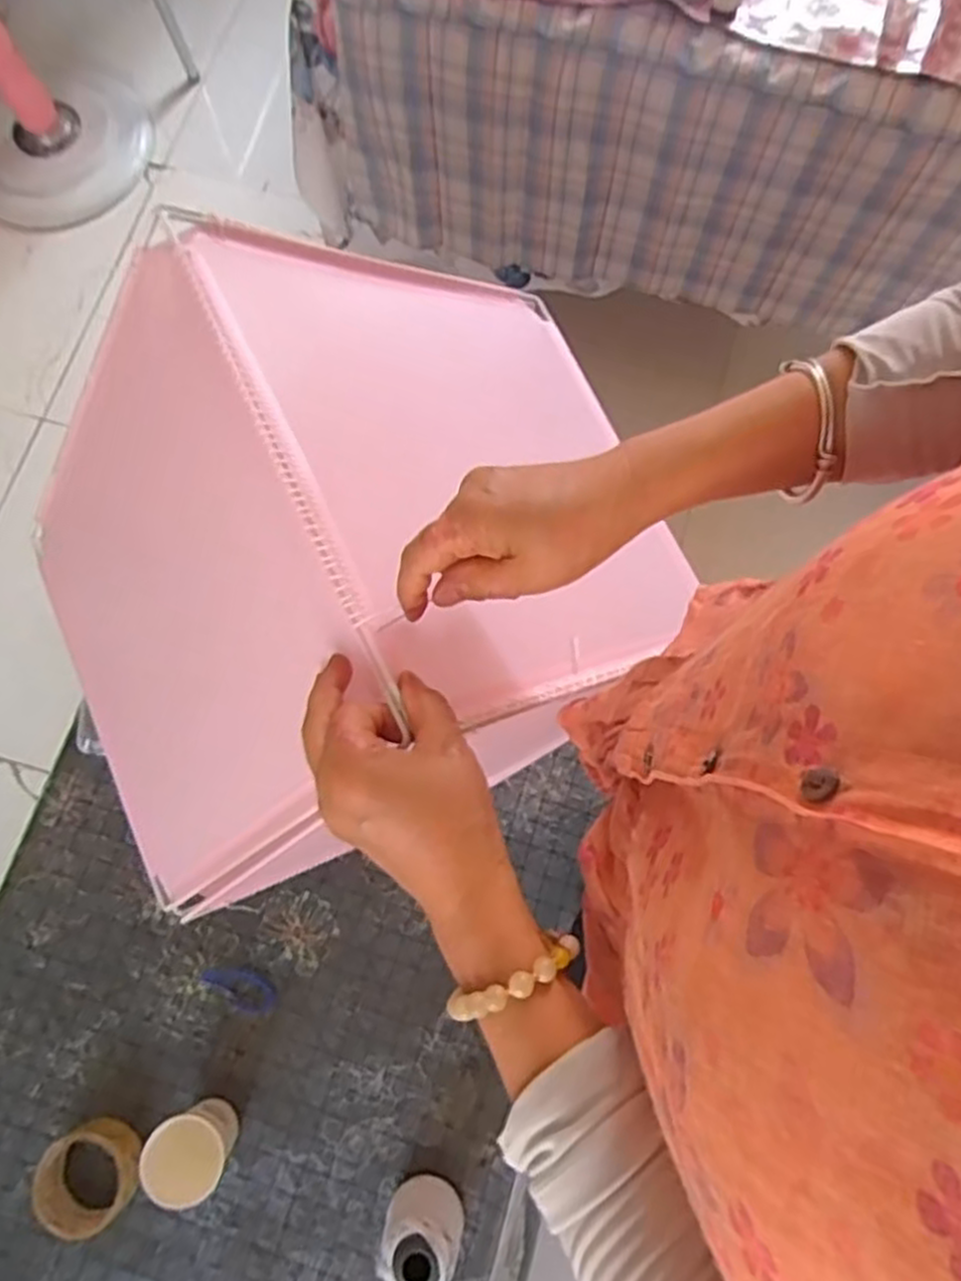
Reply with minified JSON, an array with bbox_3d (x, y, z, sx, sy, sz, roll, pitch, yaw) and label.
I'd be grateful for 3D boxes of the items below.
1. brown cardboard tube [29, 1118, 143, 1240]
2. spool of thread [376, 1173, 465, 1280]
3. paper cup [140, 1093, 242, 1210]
[{"bbox_3d":[-0.380,0.514,0.741,0.094,0.040,0.087,0,77,1],"label":"brown cardboard tube"},{"bbox_3d":[-0.054,0.543,0.698,0.068,0.100,0.069,0,77,1],"label":"spool of thread"},{"bbox_3d":[-0.263,0.468,0.711,0.069,0.083,0.064,0,77,1],"label":"paper cup"}]

